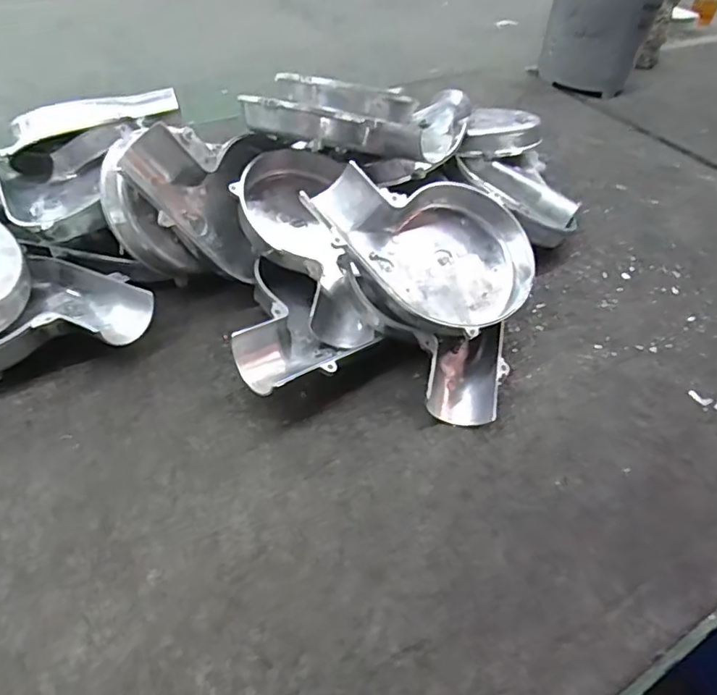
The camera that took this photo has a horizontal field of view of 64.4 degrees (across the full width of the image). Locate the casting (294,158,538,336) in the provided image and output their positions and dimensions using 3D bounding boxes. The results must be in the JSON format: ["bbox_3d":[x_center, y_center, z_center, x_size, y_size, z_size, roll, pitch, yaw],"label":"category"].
[{"bbox_3d":[0.061,-0.095,0.506,0.194,0.042,0.148,42,65,5],"label":"casting"}]

